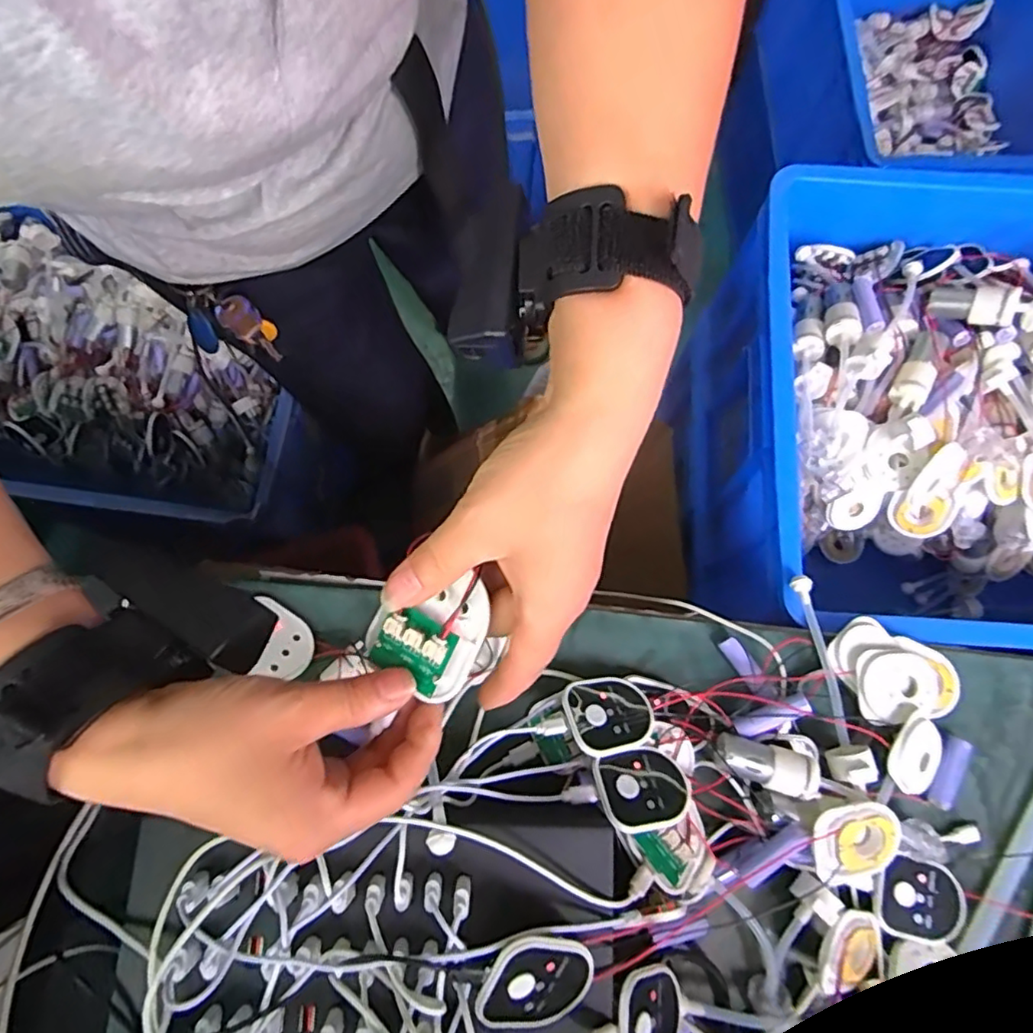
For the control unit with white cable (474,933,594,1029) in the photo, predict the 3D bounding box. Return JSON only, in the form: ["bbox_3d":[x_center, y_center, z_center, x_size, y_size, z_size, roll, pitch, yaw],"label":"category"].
[{"bbox_3d":[0.010,0.228,0.293,0.056,0.005,0.047,19,94,-22],"label":"control unit with white cable"}]

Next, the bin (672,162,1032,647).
[{"bbox_3d":[0.474,-0.075,0.585,0.536,0.260,0.399,6,79,1],"label":"bin"}]

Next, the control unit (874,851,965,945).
[{"bbox_3d":[0.260,0.249,0.384,0.057,0.011,0.050,27,80,5],"label":"control unit"}]

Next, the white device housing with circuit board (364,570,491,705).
[{"bbox_3d":[-0.035,0.047,0.252,0.045,0.015,0.052,35,81,6],"label":"white device housing with circuit board"}]

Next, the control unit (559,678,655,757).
[{"bbox_3d":[0.060,0.127,0.387,0.058,0.008,0.050,-5,46,-21],"label":"control unit"}]

